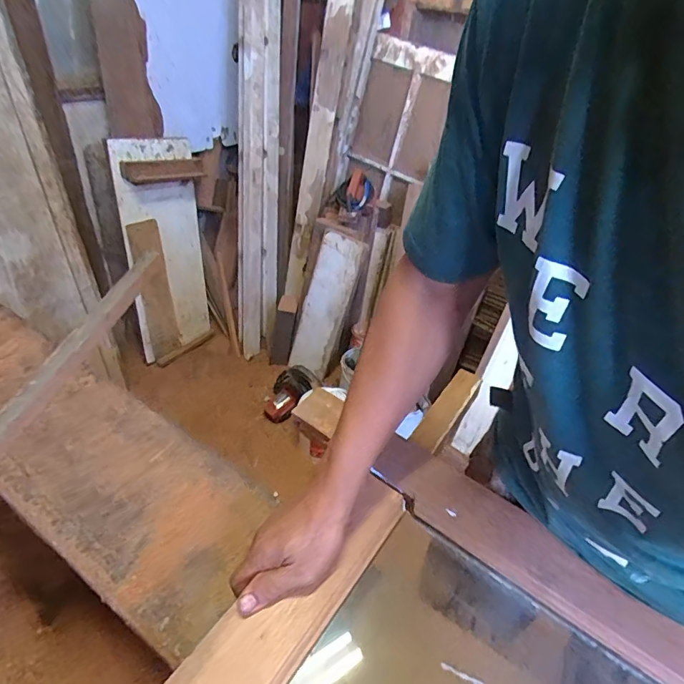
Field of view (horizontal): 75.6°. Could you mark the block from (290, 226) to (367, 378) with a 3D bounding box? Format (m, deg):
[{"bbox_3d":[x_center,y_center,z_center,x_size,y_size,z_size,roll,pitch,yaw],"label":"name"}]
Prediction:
[{"bbox_3d":[-0.067,-0.141,1.810,0.188,0.618,0.074,22,20,10],"label":"block"}]

